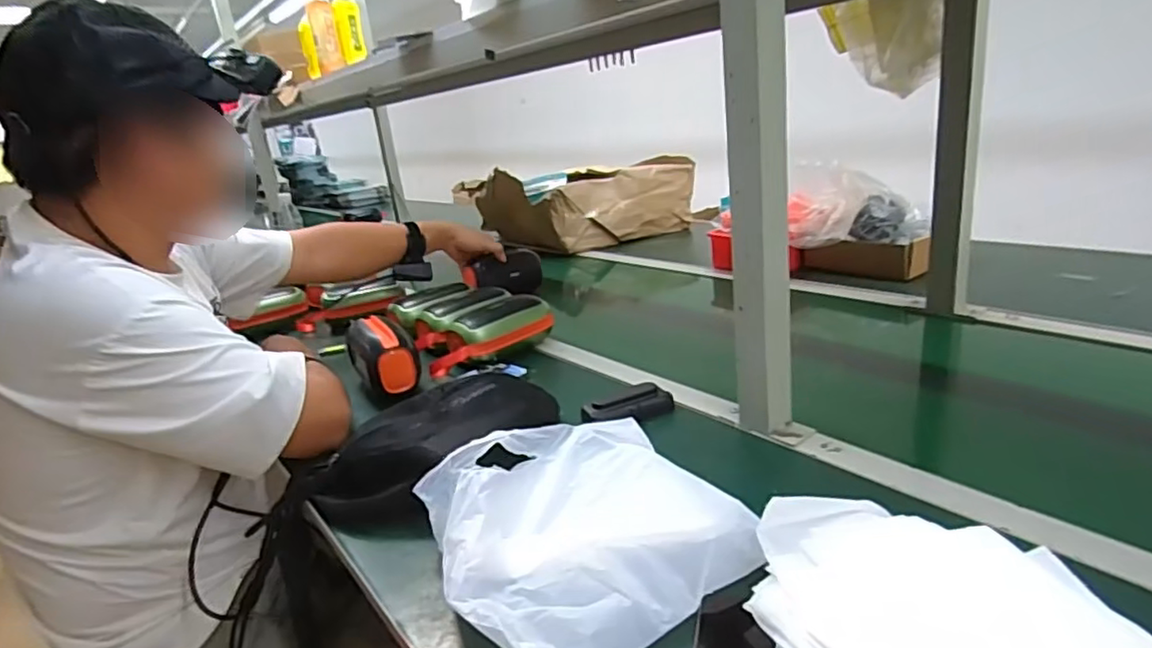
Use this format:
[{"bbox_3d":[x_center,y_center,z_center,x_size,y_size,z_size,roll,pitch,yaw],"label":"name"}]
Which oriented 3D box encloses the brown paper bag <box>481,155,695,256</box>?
[{"bbox_3d":[0.053,-0.334,1.717,0.557,0.187,0.332,-14,20,-19],"label":"brown paper bag"}]

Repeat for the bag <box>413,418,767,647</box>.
[{"bbox_3d":[0.001,0.158,0.516,0.229,0.056,0.240,-16,21,-22],"label":"bag"}]

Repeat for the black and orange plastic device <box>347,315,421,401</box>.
[{"bbox_3d":[-0.276,0.041,0.885,0.075,0.081,0.148,-18,22,-27],"label":"black and orange plastic device"}]

